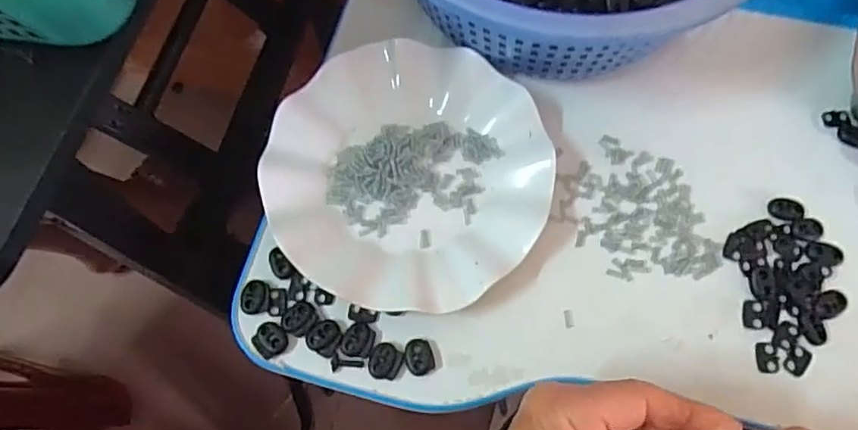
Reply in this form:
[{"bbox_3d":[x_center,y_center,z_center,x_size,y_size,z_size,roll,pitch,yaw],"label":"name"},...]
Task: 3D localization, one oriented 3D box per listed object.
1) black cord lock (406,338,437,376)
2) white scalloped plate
[{"bbox_3d":[-0.006,0.085,0.360,0.017,0.007,0.021,-15,71,-5],"label":"black cord lock"},{"bbox_3d":[-0.014,-0.030,0.392,0.176,0.022,0.177,0,71,0],"label":"white scalloped plate"}]

